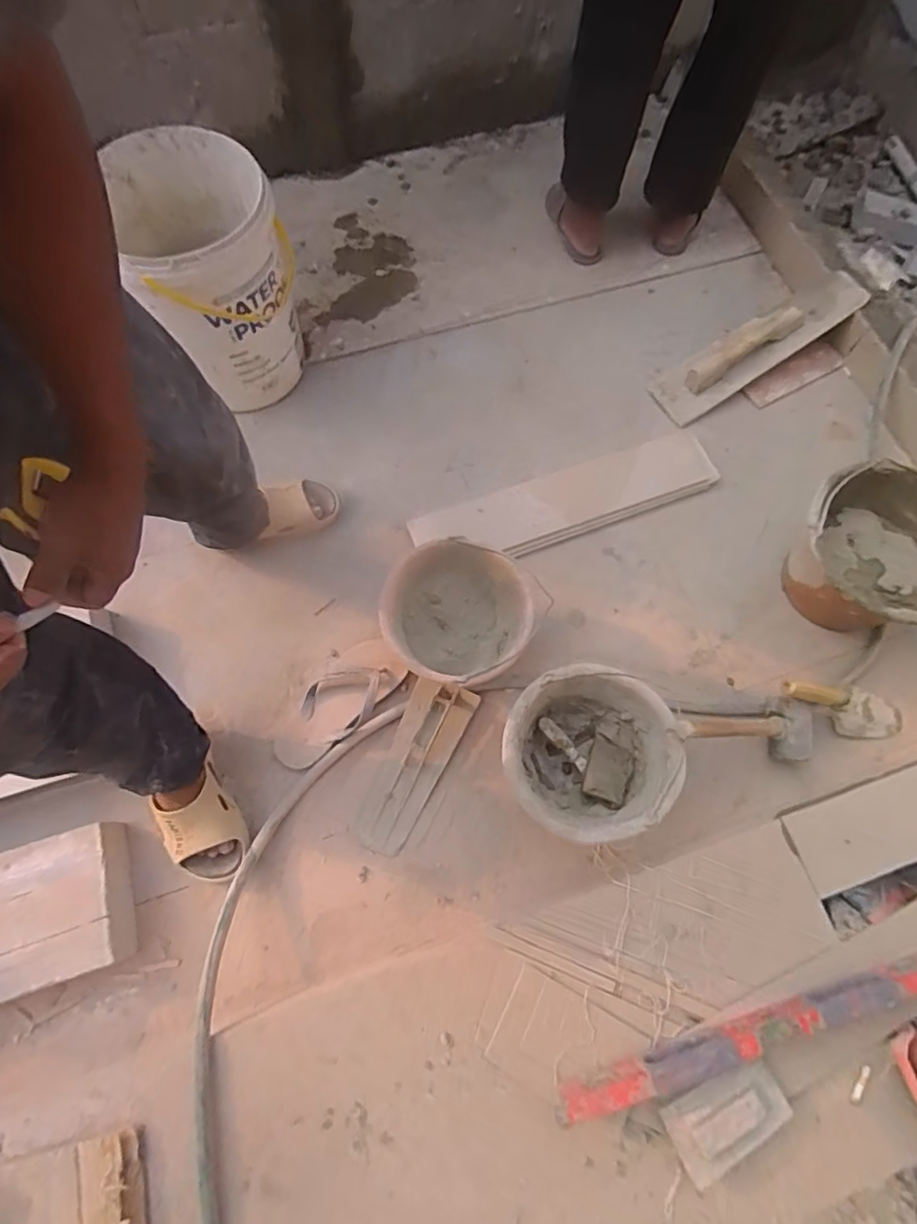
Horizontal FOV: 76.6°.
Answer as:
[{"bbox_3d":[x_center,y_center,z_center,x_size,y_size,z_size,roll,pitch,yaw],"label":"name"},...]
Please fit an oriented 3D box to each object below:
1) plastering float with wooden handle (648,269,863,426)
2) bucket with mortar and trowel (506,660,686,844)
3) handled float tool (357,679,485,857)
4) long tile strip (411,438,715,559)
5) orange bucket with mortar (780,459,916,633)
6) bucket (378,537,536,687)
[{"bbox_3d":[0.664,-0.593,1.275,0.501,0.070,0.129,-33,75,3],"label":"plastering float with wooden handle"},{"bbox_3d":[0.194,0.225,0.919,0.250,0.172,0.237,0,71,-1],"label":"bucket with mortar and trowel"},{"bbox_3d":[-0.071,0.253,0.965,0.108,0.072,0.291,22,71,5],"label":"handled float tool"},{"bbox_3d":[0.227,-0.223,1.171,0.632,0.016,0.155,-20,73,-10],"label":"long tile strip"},{"bbox_3d":[0.721,-0.093,1.041,0.276,0.213,0.261,1,70,-3],"label":"orange bucket with mortar"},{"bbox_3d":[-0.016,0.012,0.996,0.255,0.160,0.235,1,70,-2],"label":"bucket"}]

